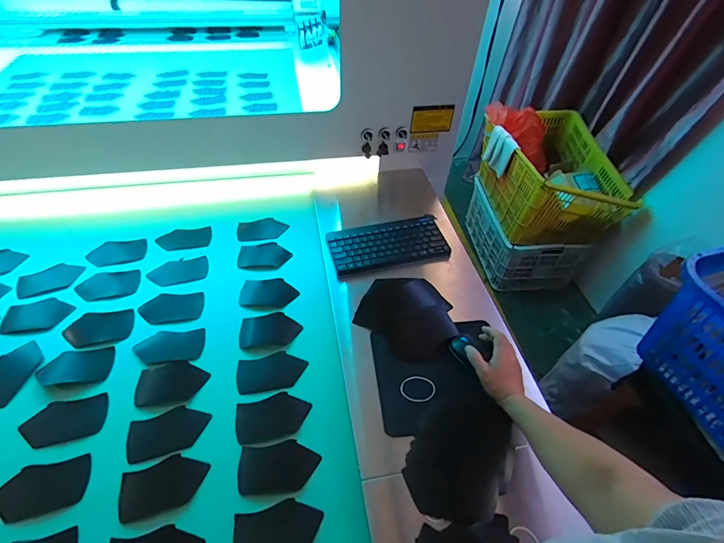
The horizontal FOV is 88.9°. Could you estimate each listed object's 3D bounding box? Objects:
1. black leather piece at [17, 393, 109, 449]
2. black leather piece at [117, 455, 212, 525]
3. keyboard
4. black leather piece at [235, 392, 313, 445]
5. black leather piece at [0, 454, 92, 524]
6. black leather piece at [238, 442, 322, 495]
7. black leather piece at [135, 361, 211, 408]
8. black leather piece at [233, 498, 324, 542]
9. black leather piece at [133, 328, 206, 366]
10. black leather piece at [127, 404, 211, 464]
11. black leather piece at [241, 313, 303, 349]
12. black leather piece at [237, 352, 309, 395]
[{"bbox_3d":[-0.507,0.256,0.630,0.126,0.006,0.071,-9,51,-15],"label":"black leather piece"},{"bbox_3d":[-0.305,0.328,0.567,0.119,0.025,0.068,-14,50,-14],"label":"black leather piece"},{"bbox_3d":[0.066,-0.064,0.888,0.281,0.019,0.147,-12,50,-14],"label":"keyboard"},{"bbox_3d":[-0.156,0.256,0.649,0.126,0.007,0.071,-12,54,-6],"label":"black leather piece"},{"bbox_3d":[-0.487,0.331,0.561,0.127,0.005,0.072,-9,49,-10],"label":"black leather piece"},{"bbox_3d":[-0.135,0.316,0.594,0.128,0.007,0.072,-6,48,-1],"label":"black leather piece"},{"bbox_3d":[-0.350,0.206,0.682,0.120,0.005,0.081,-6,49,-7],"label":"black leather piece"},{"bbox_3d":[-0.122,0.379,0.539,0.123,0.009,0.068,-11,56,-9],"label":"black leather piece"},{"bbox_3d":[-0.381,0.149,0.733,0.127,0.007,0.070,-3,48,-9],"label":"black leather piece"},{"bbox_3d":[-0.329,0.273,0.629,0.127,0.014,0.067,-15,50,-15],"label":"black leather piece"},{"bbox_3d":[-0.189,0.123,0.764,0.120,0.011,0.070,-5,62,-2],"label":"black leather piece"},{"bbox_3d":[-0.172,0.192,0.708,0.128,0.004,0.066,-8,58,-10],"label":"black leather piece"}]

